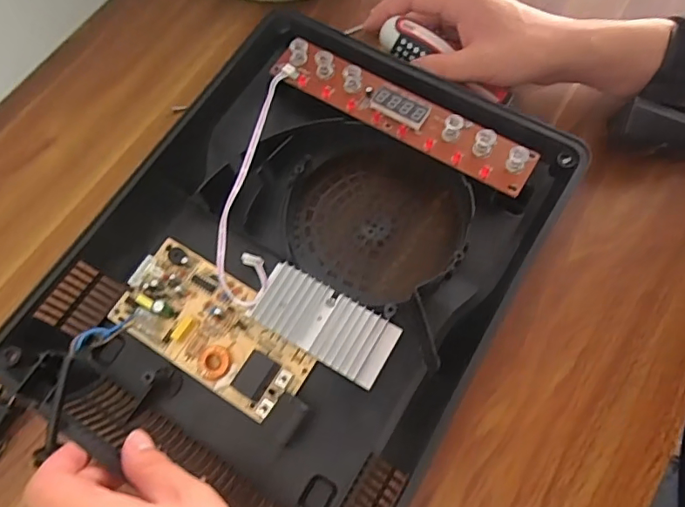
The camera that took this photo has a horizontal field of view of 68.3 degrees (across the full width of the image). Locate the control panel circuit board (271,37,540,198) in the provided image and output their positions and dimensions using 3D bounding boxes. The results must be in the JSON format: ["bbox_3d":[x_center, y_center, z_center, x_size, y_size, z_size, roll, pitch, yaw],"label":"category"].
[{"bbox_3d":[0.042,-0.107,0.369,0.205,0.014,0.038,29,72,15],"label":"control panel circuit board"}]

